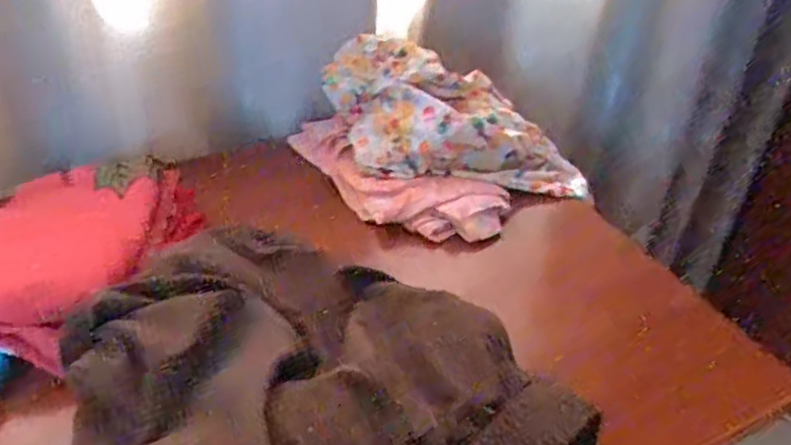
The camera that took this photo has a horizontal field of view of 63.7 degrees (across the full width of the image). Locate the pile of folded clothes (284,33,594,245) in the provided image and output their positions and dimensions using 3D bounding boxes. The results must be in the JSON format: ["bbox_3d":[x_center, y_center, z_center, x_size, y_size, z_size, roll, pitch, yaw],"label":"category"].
[{"bbox_3d":[0.063,-0.110,0.710,0.273,0.136,0.233,-22,44,-29],"label":"pile of folded clothes"}]

